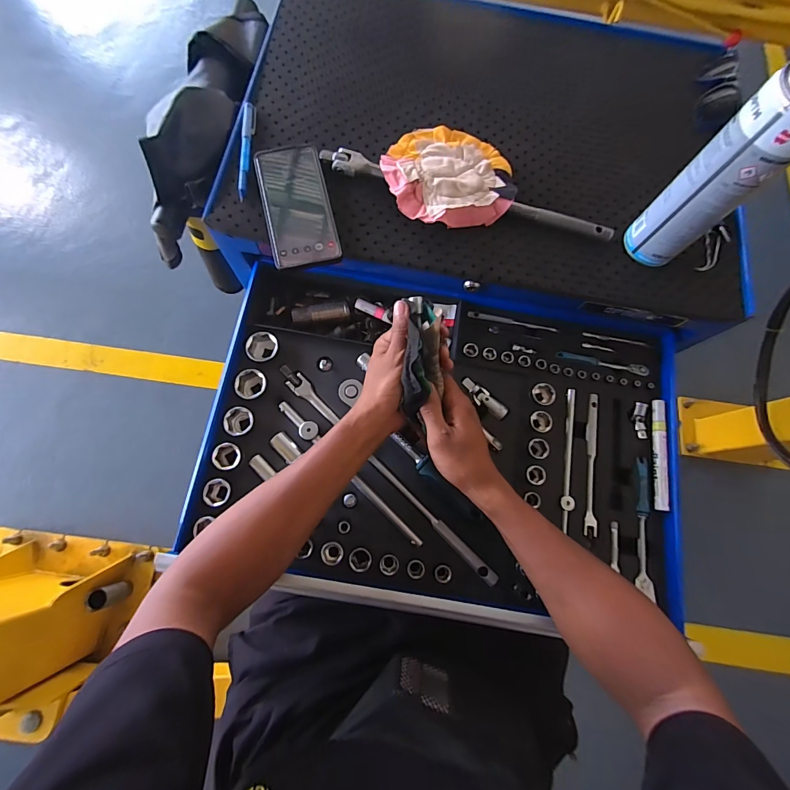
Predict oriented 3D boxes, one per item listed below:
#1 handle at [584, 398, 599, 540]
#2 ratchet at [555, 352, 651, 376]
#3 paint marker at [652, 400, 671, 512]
[{"bbox_3d":[0.254,0.088,0.488,0.016,0.006,0.179,8,75,-1],"label":"handle"},{"bbox_3d":[0.283,-0.044,0.517,0.121,0.015,0.016,12,75,0],"label":"ratchet"},{"bbox_3d":[0.338,0.075,0.480,0.013,0.012,0.139,8,75,-1],"label":"paint marker"}]

